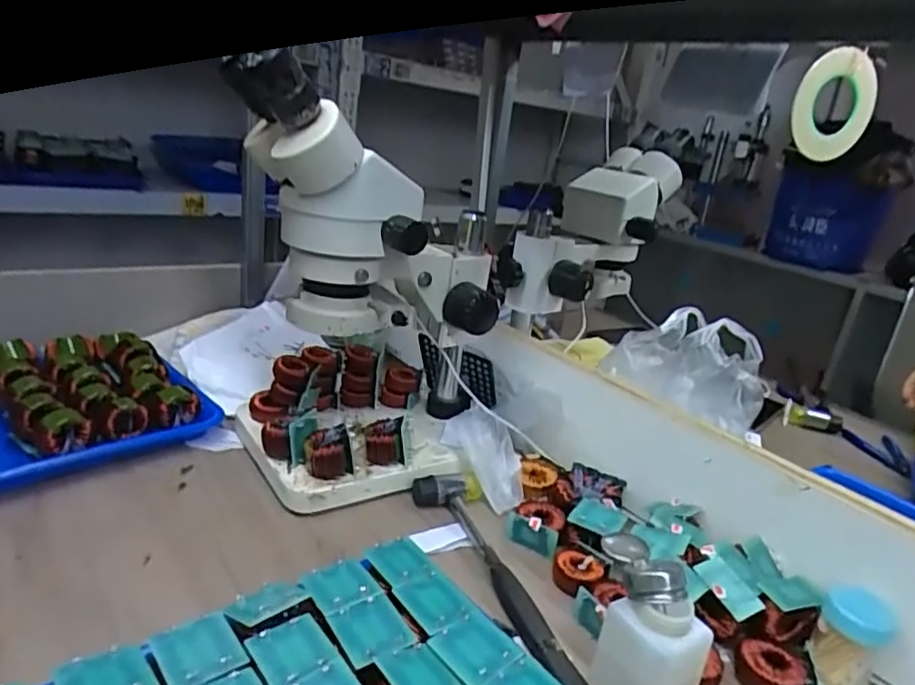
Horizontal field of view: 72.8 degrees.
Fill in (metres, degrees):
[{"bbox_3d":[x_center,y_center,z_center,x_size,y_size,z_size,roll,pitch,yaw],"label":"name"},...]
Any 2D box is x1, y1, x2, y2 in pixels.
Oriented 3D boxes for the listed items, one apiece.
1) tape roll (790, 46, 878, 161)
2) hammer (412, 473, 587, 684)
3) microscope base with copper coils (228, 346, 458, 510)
[{"bbox_3d":[0.498,-0.311,0.814,0.126,0.134,0.020,-3,22,-15],"label":"tape roll"},{"bbox_3d":[0.042,0.195,0.542,0.061,0.025,0.264,-3,23,-29],"label":"hammer"},{"bbox_3d":[-0.113,0.082,0.680,0.217,0.078,0.195,-2,22,-27],"label":"microscope base with copper coils"}]

